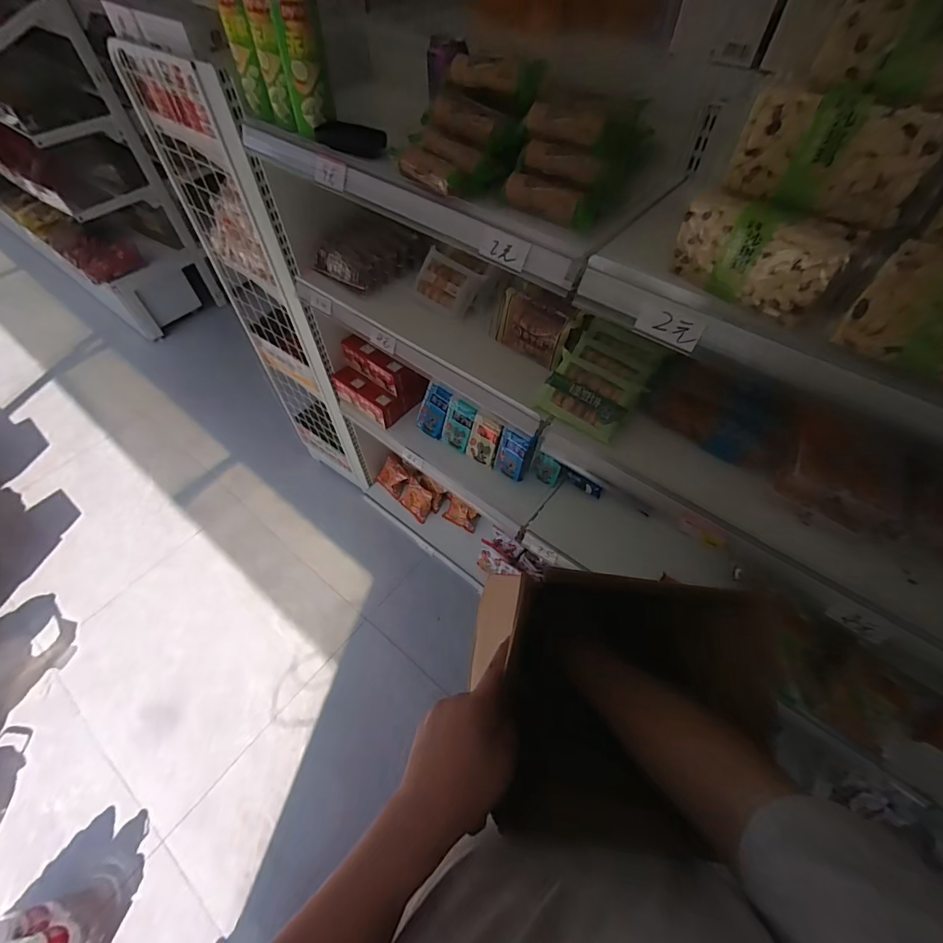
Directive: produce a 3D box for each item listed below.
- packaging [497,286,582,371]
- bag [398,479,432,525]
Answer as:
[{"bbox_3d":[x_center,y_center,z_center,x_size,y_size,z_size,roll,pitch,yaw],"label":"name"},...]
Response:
[{"bbox_3d":[0.127,-0.274,0.822,0.155,0.113,0.058,36,63,22],"label":"packaging"},{"bbox_3d":[-0.211,0.115,1.683,0.090,0.095,0.144,-39,64,-23],"label":"bag"}]

